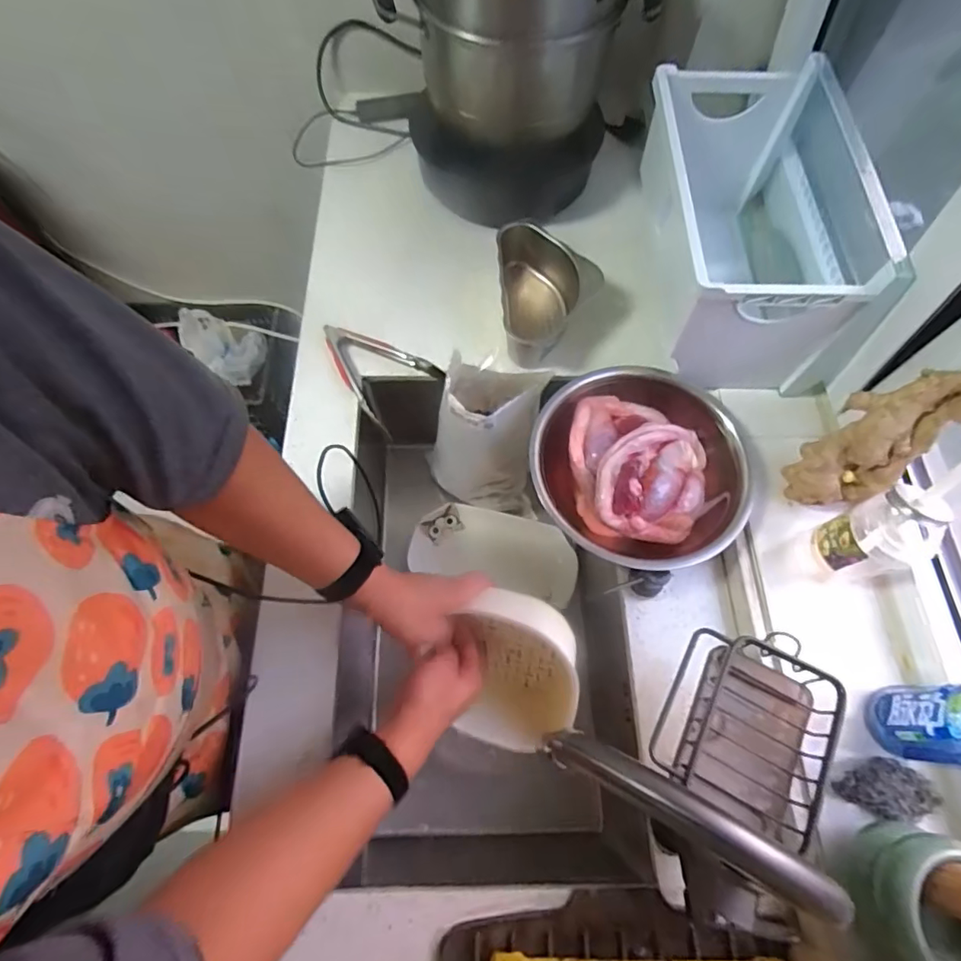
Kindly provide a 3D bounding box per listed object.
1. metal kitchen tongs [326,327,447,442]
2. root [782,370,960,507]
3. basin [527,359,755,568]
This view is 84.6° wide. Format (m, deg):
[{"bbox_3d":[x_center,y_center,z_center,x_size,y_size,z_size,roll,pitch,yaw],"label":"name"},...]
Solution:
[{"bbox_3d":[-0.157,-0.163,0.760,0.178,0.027,0.113,41,72,15],"label":"metal kitchen tongs"},{"bbox_3d":[0.443,-0.049,0.572,0.061,0.230,0.093,-8,64,-35],"label":"root"},{"bbox_3d":[0.190,-0.015,0.668,0.244,0.101,0.261,1,67,-1],"label":"basin"}]

